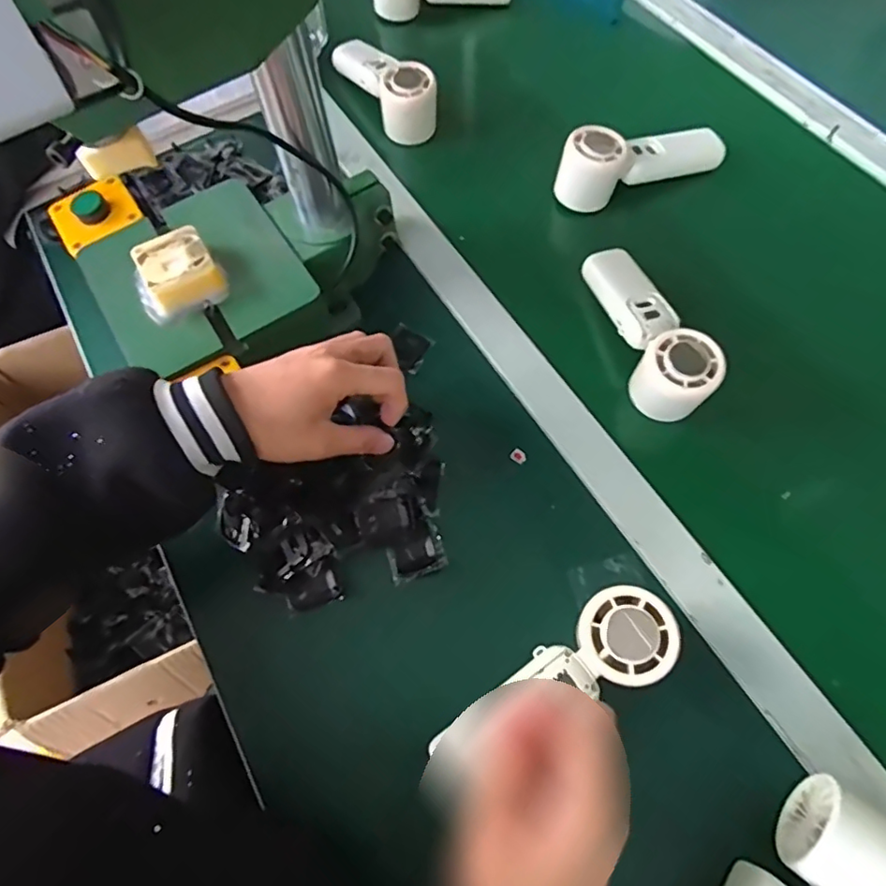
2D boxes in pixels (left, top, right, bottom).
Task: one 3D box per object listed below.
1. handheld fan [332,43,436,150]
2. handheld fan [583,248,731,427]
[{"bbox_3d":[-0.063,-0.384,0.599,0.056,0.056,0.157,-29,67,-11],"label":"handheld fan"},{"bbox_3d":[0.168,-0.097,0.463,0.060,0.051,0.162,-10,65,-2],"label":"handheld fan"}]

